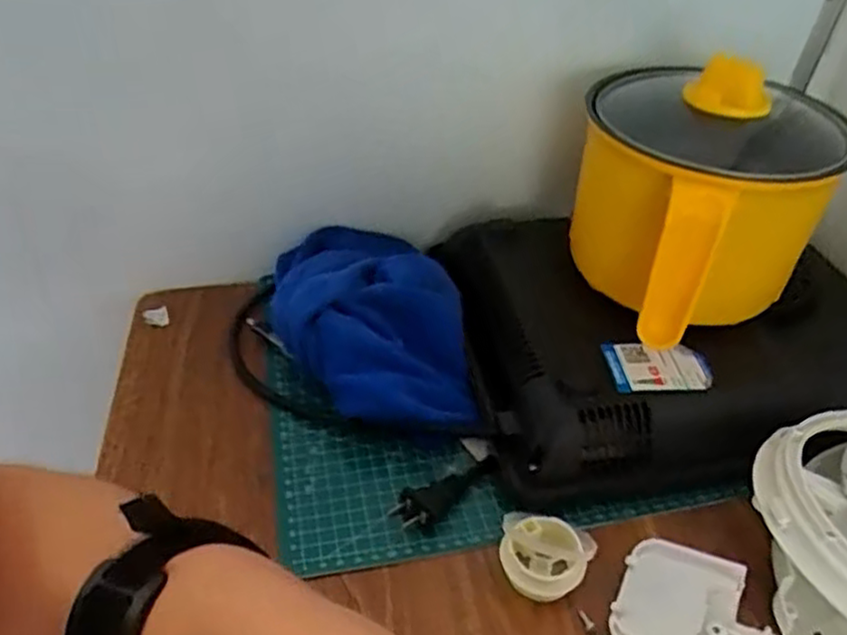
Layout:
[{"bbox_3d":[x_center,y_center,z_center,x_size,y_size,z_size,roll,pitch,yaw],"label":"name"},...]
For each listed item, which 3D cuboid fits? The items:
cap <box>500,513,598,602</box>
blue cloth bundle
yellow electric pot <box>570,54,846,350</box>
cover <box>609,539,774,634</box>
[{"bbox_3d":[0.070,0.134,0.405,0.051,0.015,0.046,3,39,1],"label":"cap"},{"bbox_3d":[-0.043,0.006,0.531,0.124,0.068,0.207,-13,41,-18],"label":"blue cloth bundle"},{"bbox_3d":[0.183,-0.078,0.493,0.157,0.164,0.203,14,40,14],"label":"yellow electric pot"},{"bbox_3d":[0.147,0.161,0.390,0.079,0.016,0.070,20,42,21],"label":"cover"}]

